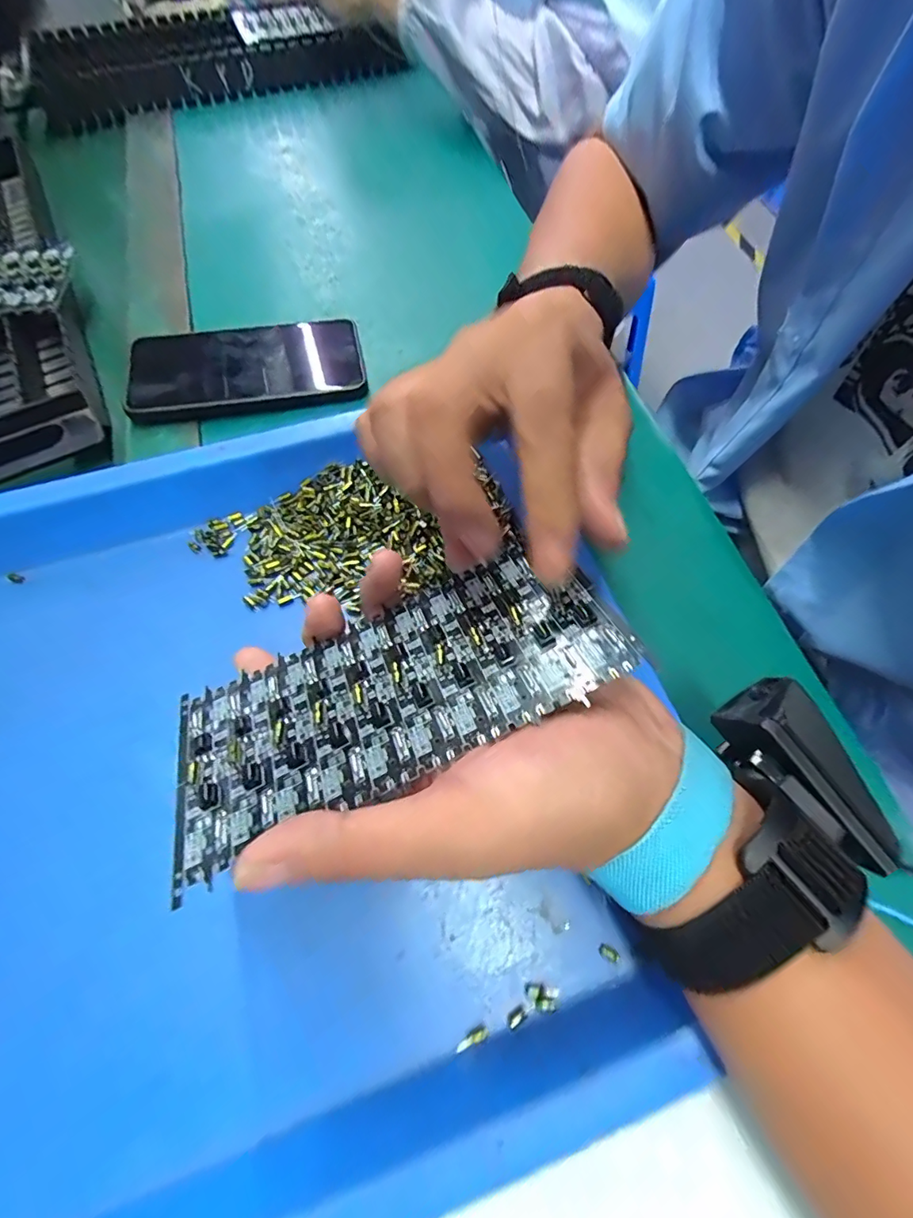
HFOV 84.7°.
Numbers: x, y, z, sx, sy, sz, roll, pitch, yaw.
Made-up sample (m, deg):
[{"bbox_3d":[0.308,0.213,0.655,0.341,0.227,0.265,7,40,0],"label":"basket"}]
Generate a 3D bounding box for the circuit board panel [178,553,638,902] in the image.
[{"bbox_3d":[-0.024,0.028,0.182,0.162,0.004,0.073,-26,47,-4],"label":"circuit board panel"}]

